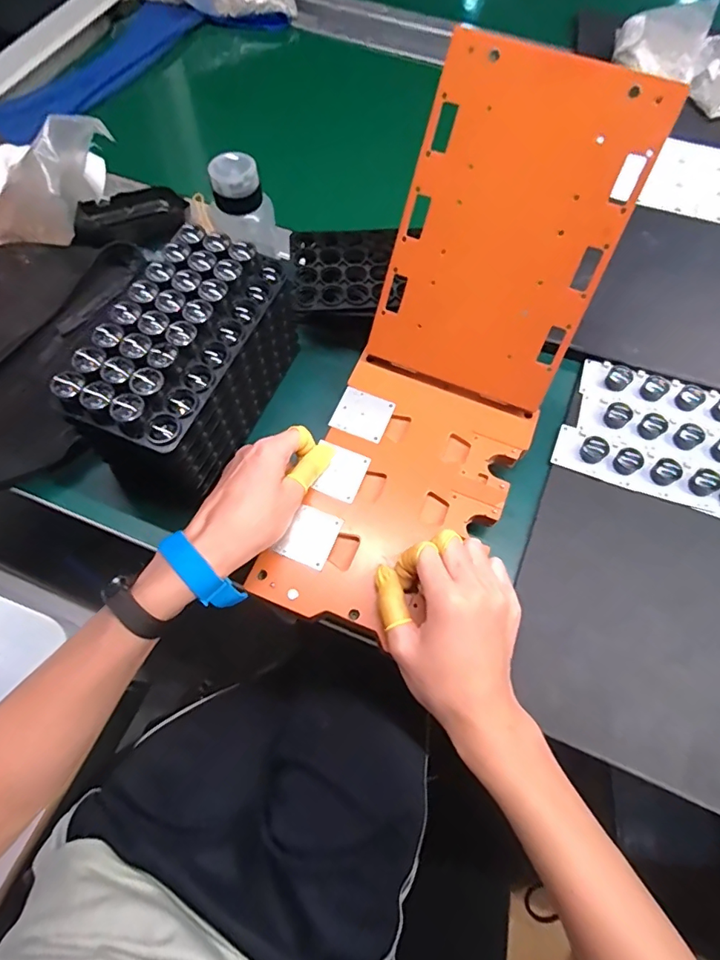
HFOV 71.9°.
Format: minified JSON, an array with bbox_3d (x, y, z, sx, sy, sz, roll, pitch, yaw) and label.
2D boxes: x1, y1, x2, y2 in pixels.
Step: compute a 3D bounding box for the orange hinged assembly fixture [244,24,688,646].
[{"bbox_3d":[0.068,-0.090,0.396,0.160,0.110,0.416,27,97,11],"label":"orange hinged assembly fixture"}]

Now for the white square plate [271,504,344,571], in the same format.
[{"bbox_3d":[-0.039,0.045,0.392,0.039,0.004,0.044,22,68,9],"label":"white square plate"}]

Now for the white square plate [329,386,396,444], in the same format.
[{"bbox_3d":[0.002,-0.058,0.438,0.046,0.005,0.044,20,68,9],"label":"white square plate"}]

